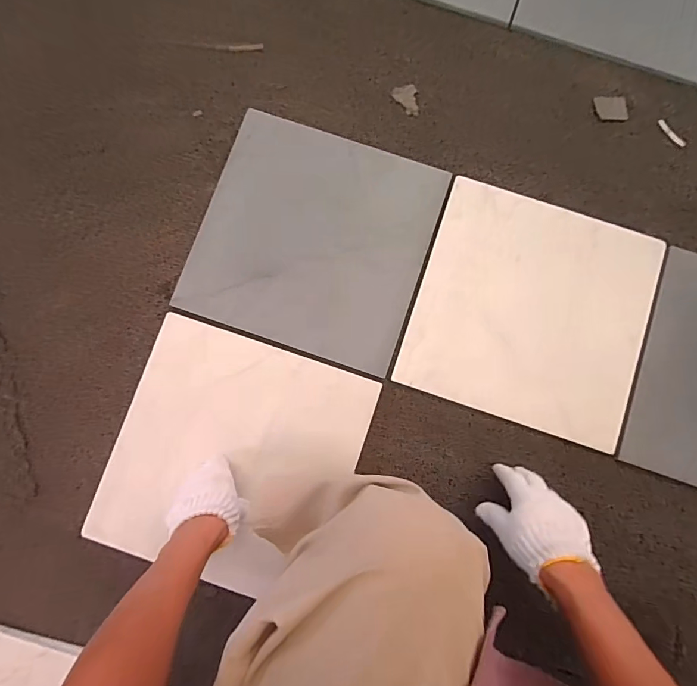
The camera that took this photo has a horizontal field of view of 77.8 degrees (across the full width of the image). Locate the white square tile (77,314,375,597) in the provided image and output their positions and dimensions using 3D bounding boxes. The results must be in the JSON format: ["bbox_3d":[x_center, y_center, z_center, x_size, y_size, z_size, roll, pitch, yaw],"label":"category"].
[{"bbox_3d":[-0.144,0.146,0.553,0.298,0.019,0.293,18,82,2],"label":"white square tile"}]

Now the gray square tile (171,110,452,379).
[{"bbox_3d":[-0.043,-0.141,0.588,0.294,0.018,0.295,19,86,-2],"label":"gray square tile"}]

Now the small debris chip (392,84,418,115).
[{"bbox_3d":[0.083,-0.355,0.632,0.036,0.004,0.046,-6,82,-2],"label":"small debris chip"}]

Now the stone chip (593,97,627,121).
[{"bbox_3d":[0.385,-0.344,0.634,0.049,0.007,0.034,3,82,0],"label":"stone chip"}]

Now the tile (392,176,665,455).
[{"bbox_3d":[0.252,-0.042,0.591,0.306,0.017,0.296,19,85,2],"label":"tile"}]

